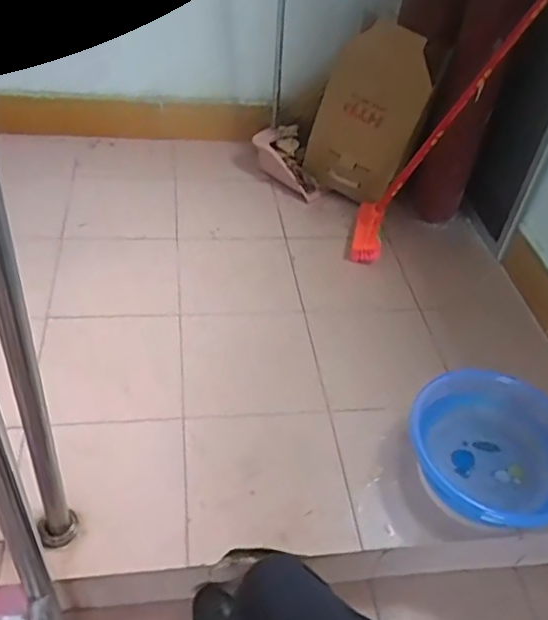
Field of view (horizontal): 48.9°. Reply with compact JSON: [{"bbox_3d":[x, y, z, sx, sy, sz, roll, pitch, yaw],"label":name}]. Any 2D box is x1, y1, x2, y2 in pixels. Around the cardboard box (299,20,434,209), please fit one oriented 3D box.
[{"bbox_3d":[0.231,-0.493,1.519,0.257,0.424,0.029,33,35,21],"label":"cardboard box"}]

